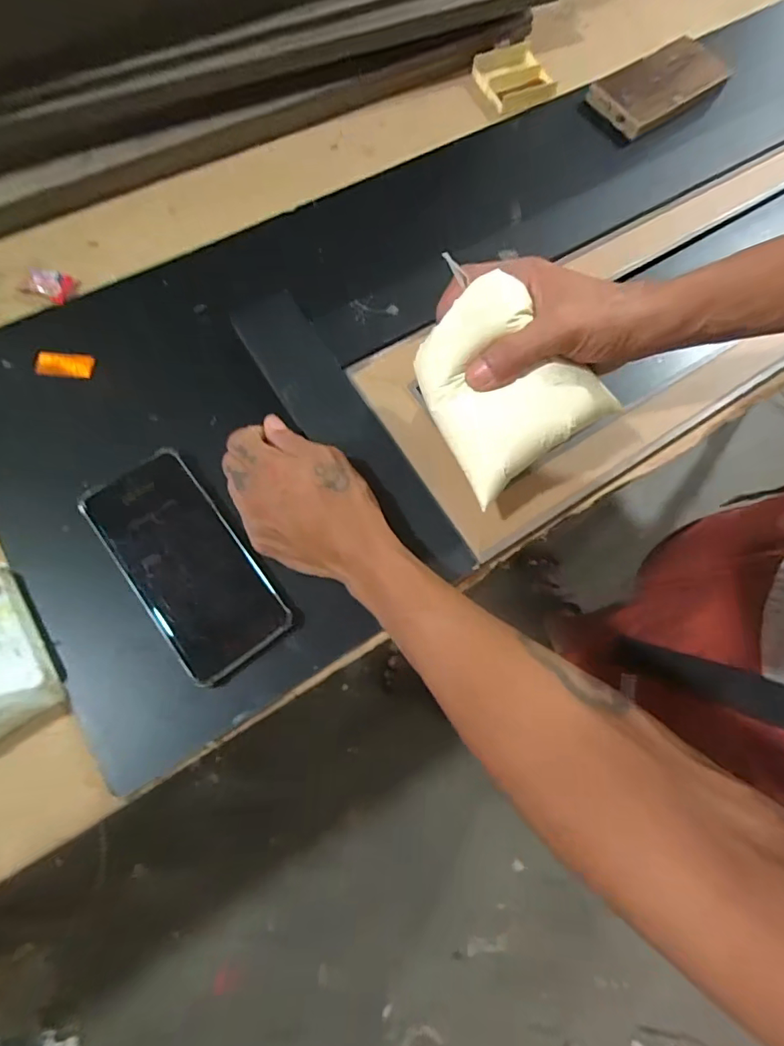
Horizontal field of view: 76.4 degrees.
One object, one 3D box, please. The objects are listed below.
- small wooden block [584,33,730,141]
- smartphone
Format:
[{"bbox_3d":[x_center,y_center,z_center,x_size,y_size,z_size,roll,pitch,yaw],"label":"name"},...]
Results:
[{"bbox_3d":[0.303,-0.491,0.556,0.168,0.016,0.081,-36,80,-13],"label":"small wooden block"},{"bbox_3d":[-0.147,0.027,0.352,0.078,0.017,0.162,-36,79,-13],"label":"smartphone"}]

